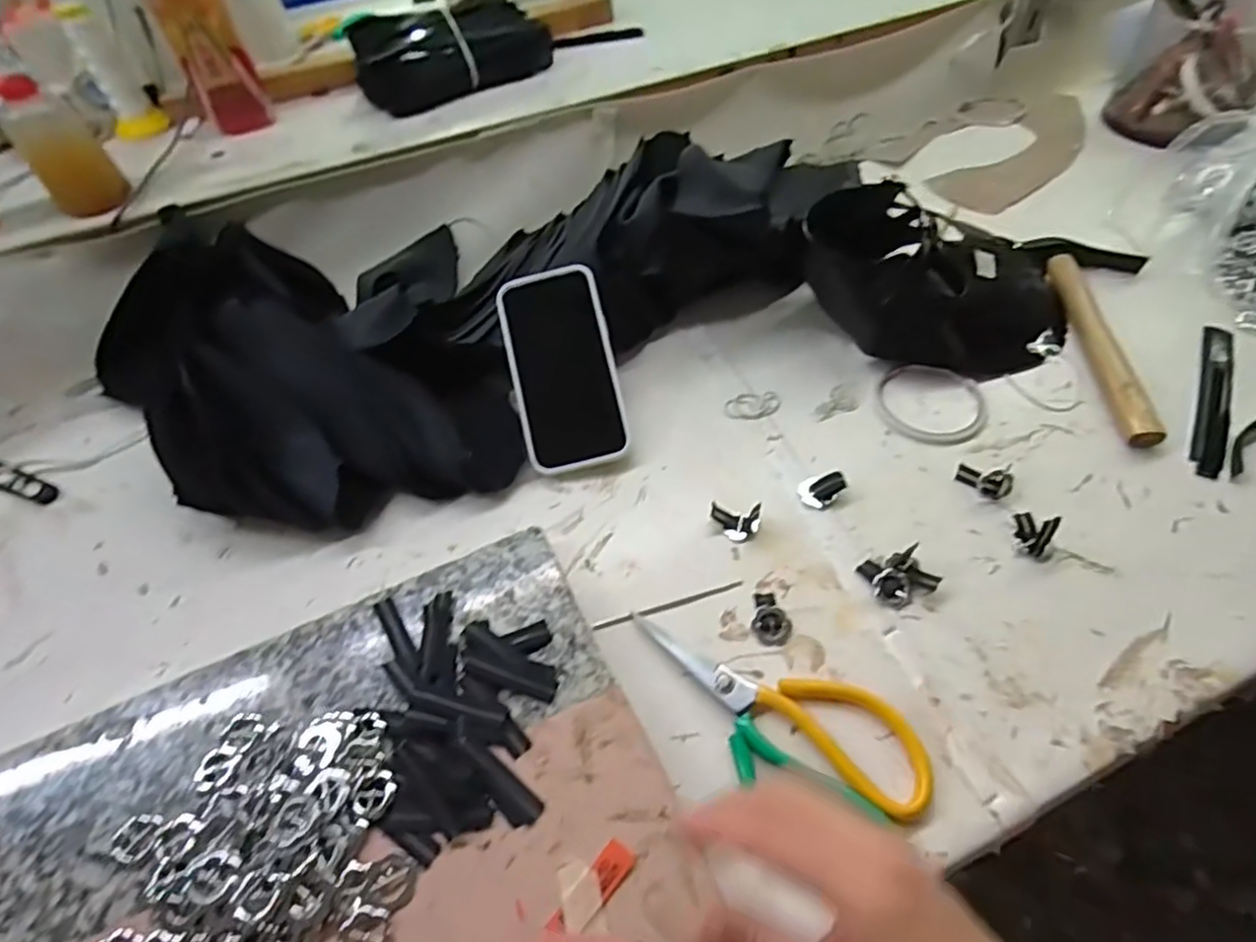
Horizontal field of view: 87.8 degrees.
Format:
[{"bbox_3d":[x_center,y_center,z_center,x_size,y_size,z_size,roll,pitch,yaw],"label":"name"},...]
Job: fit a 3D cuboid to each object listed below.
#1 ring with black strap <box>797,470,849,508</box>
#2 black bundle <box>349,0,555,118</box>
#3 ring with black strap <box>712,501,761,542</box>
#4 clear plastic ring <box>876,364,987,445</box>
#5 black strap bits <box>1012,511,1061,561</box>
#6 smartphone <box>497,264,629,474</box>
[{"bbox_3d":[0.145,0.012,0.484,0.032,0.013,0.024,-18,53,-9],"label":"ring with black strap"},{"bbox_3d":[-0.196,-0.475,0.731,0.217,0.056,0.121,-17,53,-8],"label":"black bundle"},{"bbox_3d":[0.077,0.036,0.468,0.034,0.021,0.023,5,53,9],"label":"ring with black strap"},{"bbox_3d":[0.246,-0.055,0.530,0.083,0.011,0.085,12,54,14],"label":"clear plastic ring"},{"bbox_3d":[0.277,0.042,0.443,0.019,0.028,0.033,-26,54,-15],"label":"black strap bits"},{"bbox_3d":[-0.054,-0.085,0.527,0.082,0.011,0.163,-13,78,8],"label":"smartphone"}]

